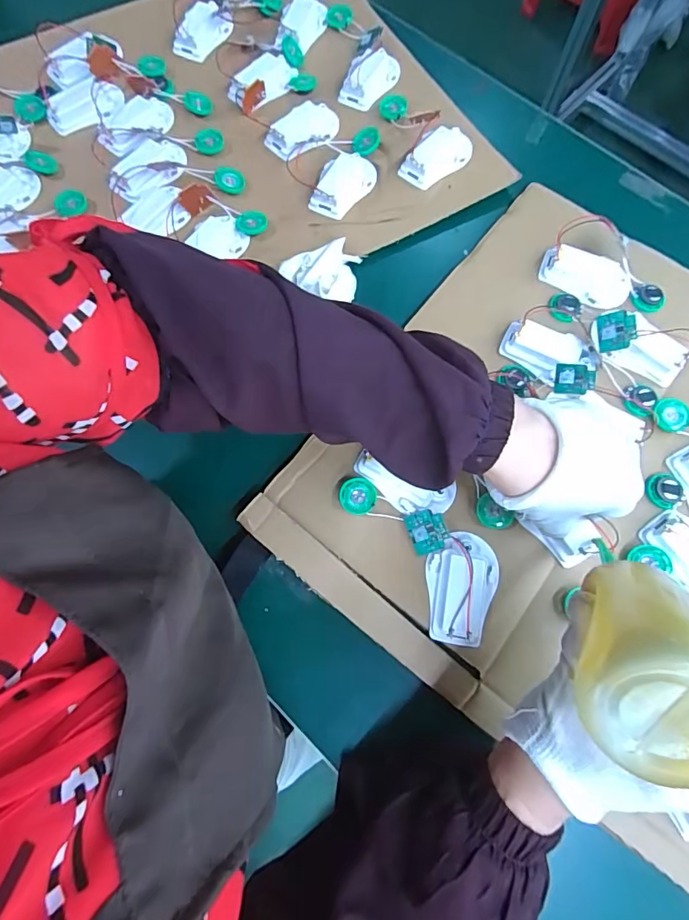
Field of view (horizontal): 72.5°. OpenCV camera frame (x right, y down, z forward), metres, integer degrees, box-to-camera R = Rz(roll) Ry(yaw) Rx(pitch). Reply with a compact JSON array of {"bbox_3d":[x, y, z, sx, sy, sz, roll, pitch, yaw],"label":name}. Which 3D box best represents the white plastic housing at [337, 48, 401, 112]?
[{"bbox_3d":[0.026,-0.406,0.500,0.042,0.017,0.069,36,80,7],"label":"white plastic housing"}]

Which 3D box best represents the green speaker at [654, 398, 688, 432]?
[{"bbox_3d":[0.272,-0.037,0.389,0.029,0.004,0.026,28,93,11],"label":"green speaker"}]

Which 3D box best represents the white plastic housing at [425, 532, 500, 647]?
[{"bbox_3d":[0.089,0.094,0.347,0.053,0.018,0.079,1,78,0],"label":"white plastic housing"}]

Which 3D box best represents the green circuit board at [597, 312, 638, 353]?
[{"bbox_3d":[0.226,-0.107,0.390,0.028,0.004,0.031,-4,91,42],"label":"green circuit board"}]

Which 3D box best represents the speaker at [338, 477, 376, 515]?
[{"bbox_3d":[0.010,0.029,0.370,0.029,0.007,0.028,0,78,0],"label":"speaker"}]

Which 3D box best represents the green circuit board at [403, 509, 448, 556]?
[{"bbox_3d":[0.063,0.055,0.358,0.029,0.004,0.032,-21,82,18],"label":"green circuit board"}]

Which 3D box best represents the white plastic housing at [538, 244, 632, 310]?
[{"bbox_3d":[0.220,-0.167,0.426,0.080,0.017,0.040,21,78,4],"label":"white plastic housing"}]

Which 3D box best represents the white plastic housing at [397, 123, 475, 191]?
[{"bbox_3d":[0.094,-0.305,0.471,0.072,0.016,0.045,-44,81,-9],"label":"white plastic housing"}]

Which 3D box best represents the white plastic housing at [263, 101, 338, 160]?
[{"bbox_3d":[-0.040,-0.342,0.485,0.052,0.016,0.076,41,81,8],"label":"white plastic housing"}]

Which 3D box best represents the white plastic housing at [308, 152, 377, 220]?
[{"bbox_3d":[0.000,-0.274,0.460,0.049,0.017,0.076,25,79,5],"label":"white plastic housing"}]

